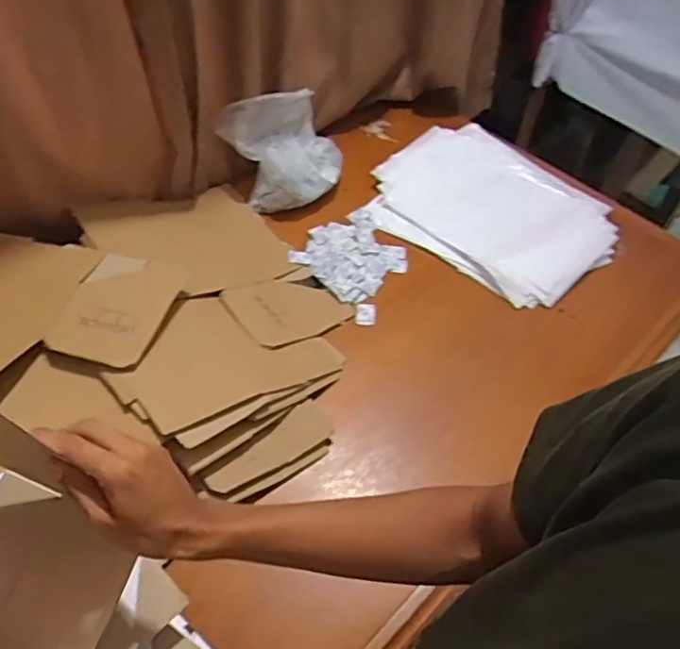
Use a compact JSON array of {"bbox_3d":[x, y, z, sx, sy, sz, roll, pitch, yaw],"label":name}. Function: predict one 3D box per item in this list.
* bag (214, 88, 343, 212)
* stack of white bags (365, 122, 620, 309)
[{"bbox_3d":[-0.089,-0.318,1.122,0.204,0.155,0.147,-30,60,-24],"label":"bag"},{"bbox_3d":[0.281,-0.220,1.149,0.428,0.045,0.328,36,59,22],"label":"stack of white bags"}]

